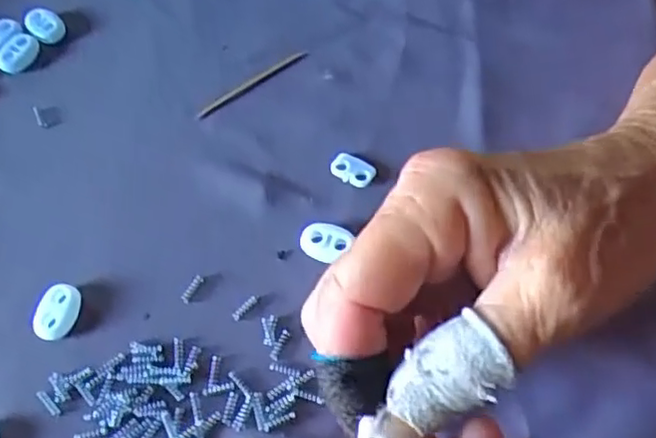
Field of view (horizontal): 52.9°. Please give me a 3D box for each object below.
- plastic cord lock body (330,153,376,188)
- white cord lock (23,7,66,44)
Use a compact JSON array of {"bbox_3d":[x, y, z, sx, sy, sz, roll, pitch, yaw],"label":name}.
[{"bbox_3d":[0.011,-0.021,0.283,0.019,0.004,0.012,30,69,19],"label":"plastic cord lock body"},{"bbox_3d":[-0.139,-0.096,0.325,0.016,0.009,0.017,-1,62,2],"label":"white cord lock"}]

